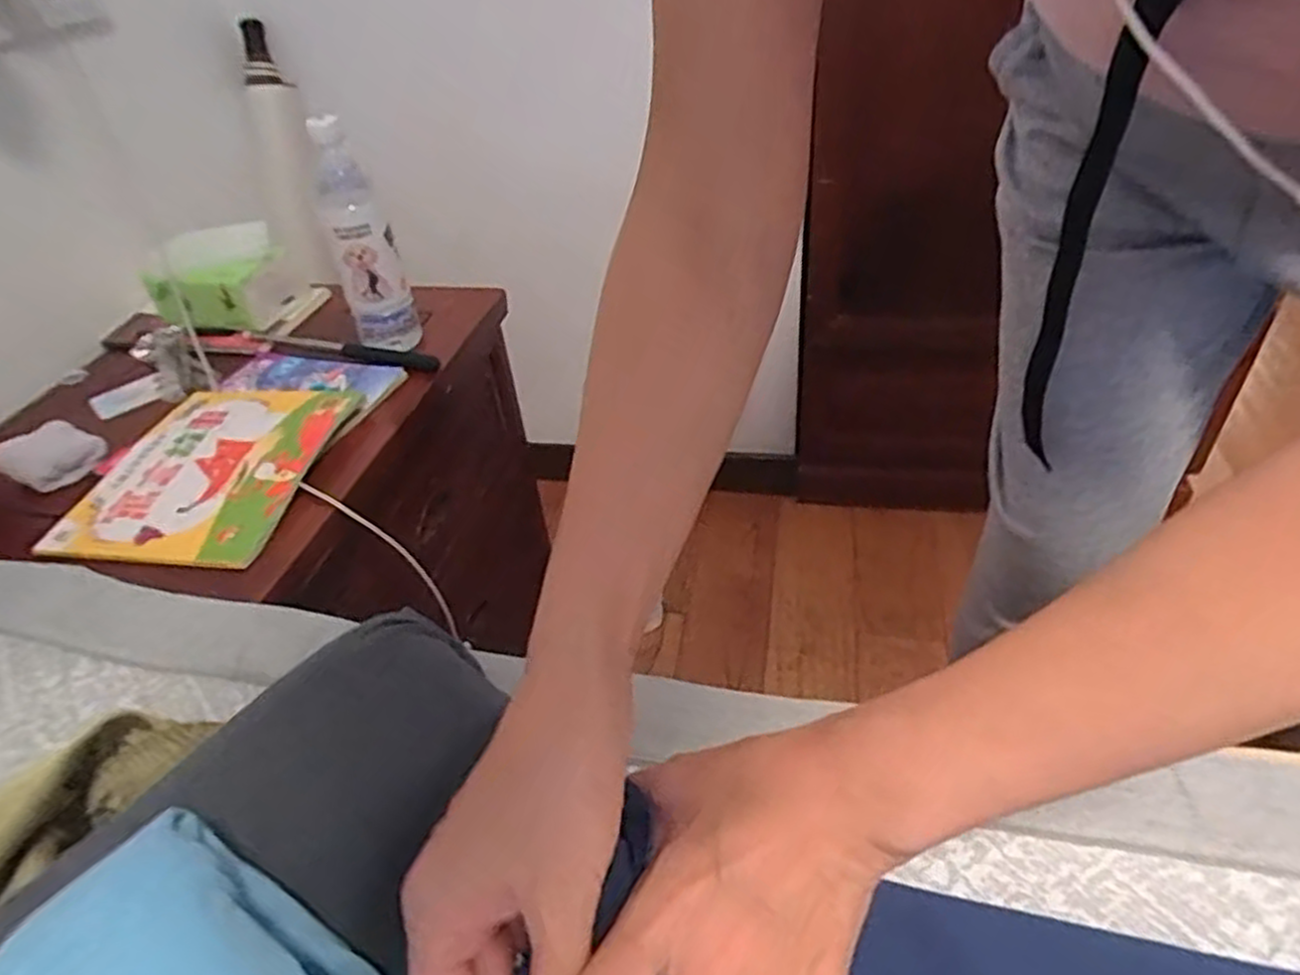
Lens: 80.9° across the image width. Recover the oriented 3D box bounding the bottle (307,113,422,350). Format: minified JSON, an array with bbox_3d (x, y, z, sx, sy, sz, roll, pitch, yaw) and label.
[{"bbox_3d":[-0.283,-0.241,0.753,0.065,0.234,0.068,-21,43,-16],"label":"bottle"}]

